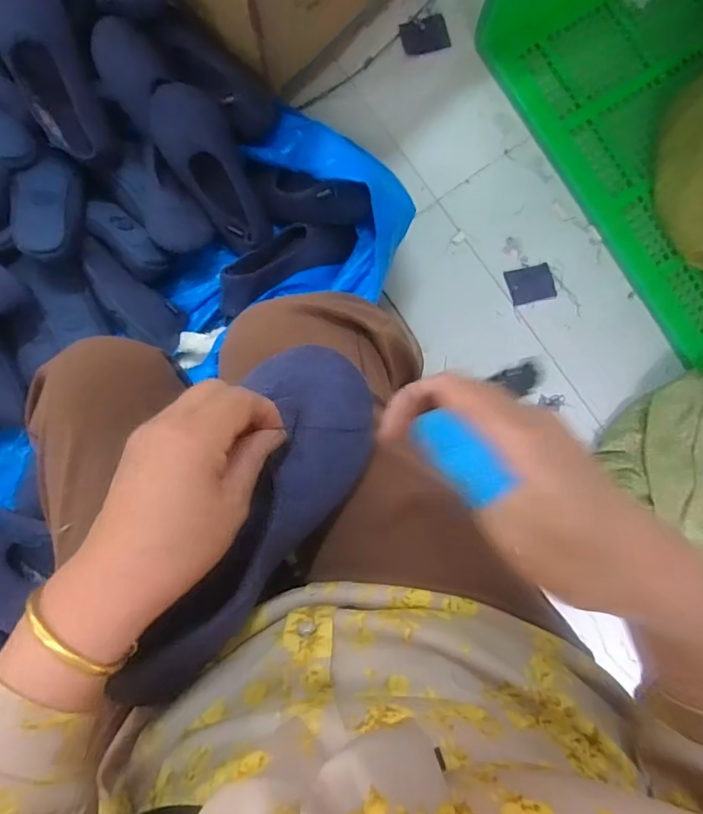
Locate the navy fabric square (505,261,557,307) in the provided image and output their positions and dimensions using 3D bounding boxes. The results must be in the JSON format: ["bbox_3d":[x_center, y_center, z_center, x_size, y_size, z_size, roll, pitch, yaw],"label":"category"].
[{"bbox_3d":[0.307,-0.210,0.856,0.077,0.004,0.062,-13,86,1],"label":"navy fabric square"}]

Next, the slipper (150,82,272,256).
[{"bbox_3d":[-0.207,-0.352,0.749,0.102,0.057,0.240,-31,114,-4],"label":"slipper"}]

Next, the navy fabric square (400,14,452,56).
[{"bbox_3d":[0.126,-0.637,0.855,0.080,0.008,0.059,-14,91,2],"label":"navy fabric square"}]

